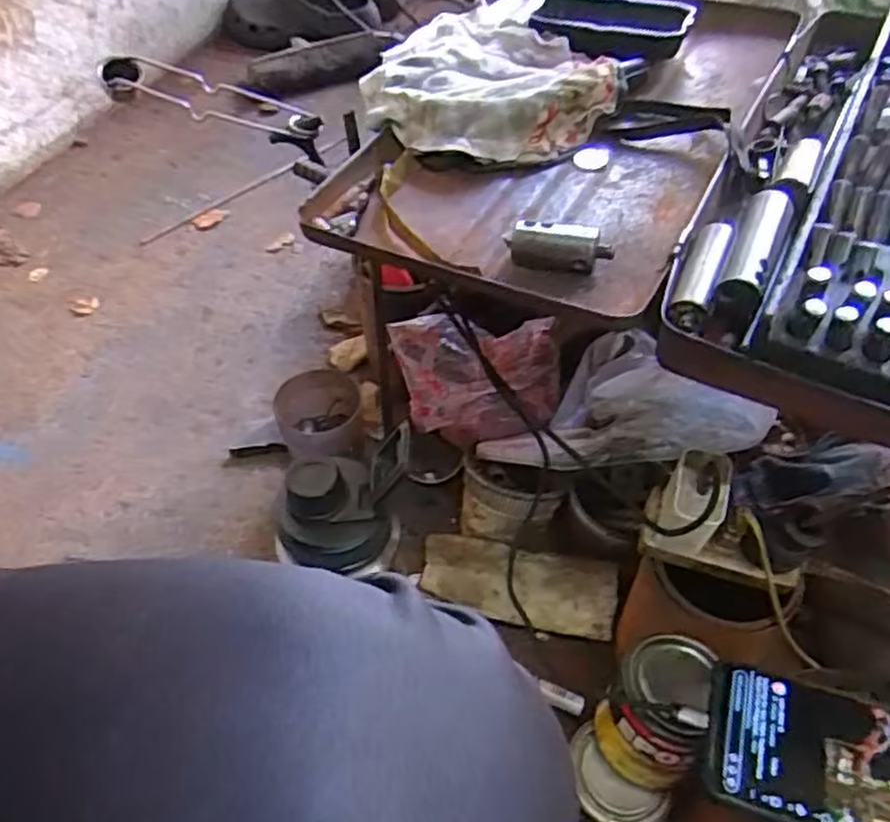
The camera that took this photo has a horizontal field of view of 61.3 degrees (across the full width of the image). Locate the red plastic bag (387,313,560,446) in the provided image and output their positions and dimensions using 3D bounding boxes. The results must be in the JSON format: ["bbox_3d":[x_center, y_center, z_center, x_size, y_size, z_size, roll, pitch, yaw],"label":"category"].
[{"bbox_3d":[0.029,-0.029,0.666,0.147,0.085,0.085,-3,50,-1],"label":"red plastic bag"}]

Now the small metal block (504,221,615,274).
[{"bbox_3d":[0.059,-0.083,0.388,0.052,0.024,0.015,10,51,9],"label":"small metal block"}]

